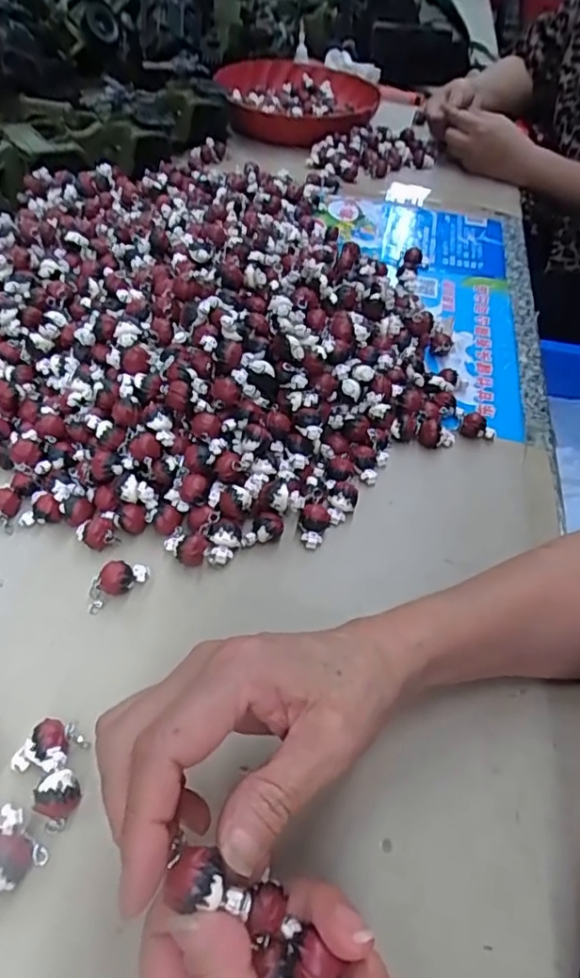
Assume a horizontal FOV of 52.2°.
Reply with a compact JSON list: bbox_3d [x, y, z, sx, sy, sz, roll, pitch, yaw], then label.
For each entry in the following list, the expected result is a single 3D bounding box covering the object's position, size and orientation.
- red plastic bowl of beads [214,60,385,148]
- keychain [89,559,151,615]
[{"bbox_3d":[0.011,-0.594,0.903,0.235,0.050,0.281,10,49,4],"label":"red plastic bowl of beads"},{"bbox_3d":[-0.105,0.054,0.355,0.040,0.016,0.018,-30,57,-27],"label":"keychain"}]

